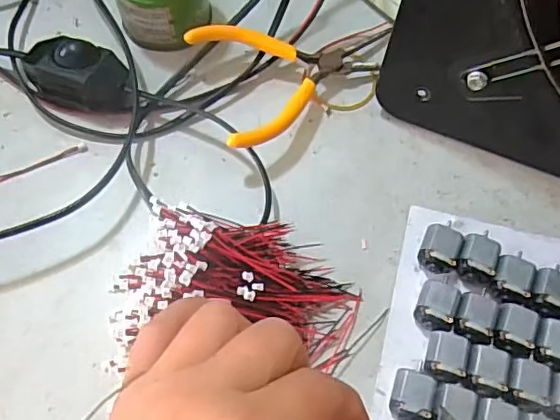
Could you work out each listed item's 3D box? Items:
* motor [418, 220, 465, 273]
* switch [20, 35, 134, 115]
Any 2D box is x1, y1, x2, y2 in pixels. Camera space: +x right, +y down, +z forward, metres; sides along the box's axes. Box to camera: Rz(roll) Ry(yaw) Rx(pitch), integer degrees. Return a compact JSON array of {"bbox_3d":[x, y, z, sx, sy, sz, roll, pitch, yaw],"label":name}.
[{"bbox_3d":[0.085,0.019,0.302,0.019,0.018,0.028,22,69,9],"label":"motor"},{"bbox_3d":[-0.116,-0.077,0.335,0.066,0.029,0.034,17,68,7],"label":"switch"}]

